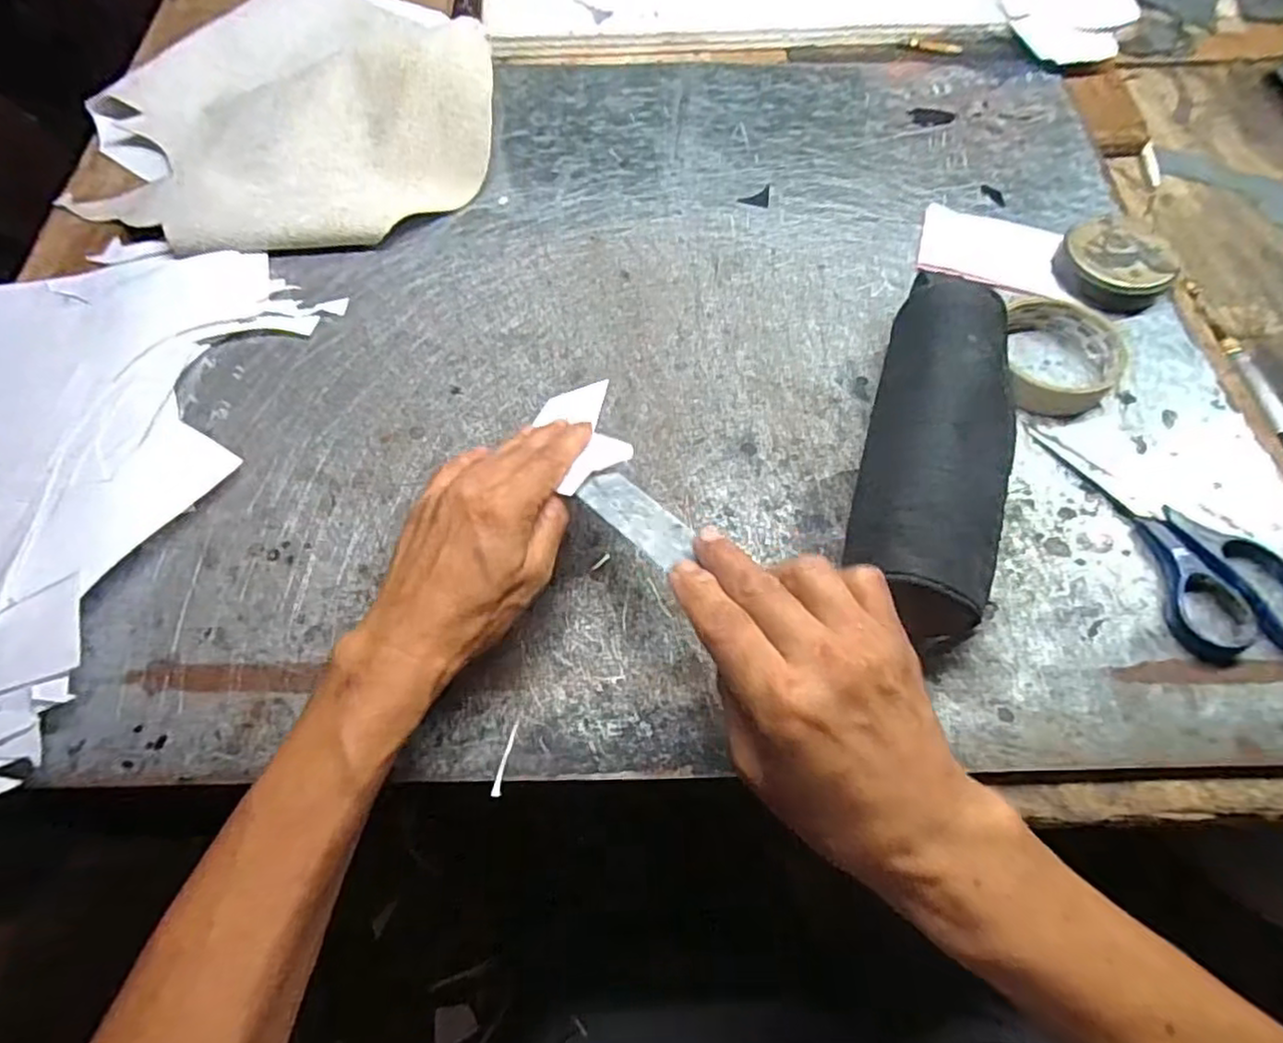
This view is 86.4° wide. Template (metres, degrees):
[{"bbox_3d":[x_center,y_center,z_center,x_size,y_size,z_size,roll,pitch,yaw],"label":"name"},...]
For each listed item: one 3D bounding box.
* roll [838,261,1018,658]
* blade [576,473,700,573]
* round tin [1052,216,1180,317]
[{"bbox_3d":[0.172,-0.051,0.392,0.075,0.069,0.242,17,67,7],"label":"roll"},{"bbox_3d":[-0.001,-0.002,0.345,0.026,0.004,0.072,-31,53,-26],"label":"blade"},{"bbox_3d":[0.338,-0.187,0.492,0.066,0.029,0.065,0,61,0],"label":"round tin"}]

